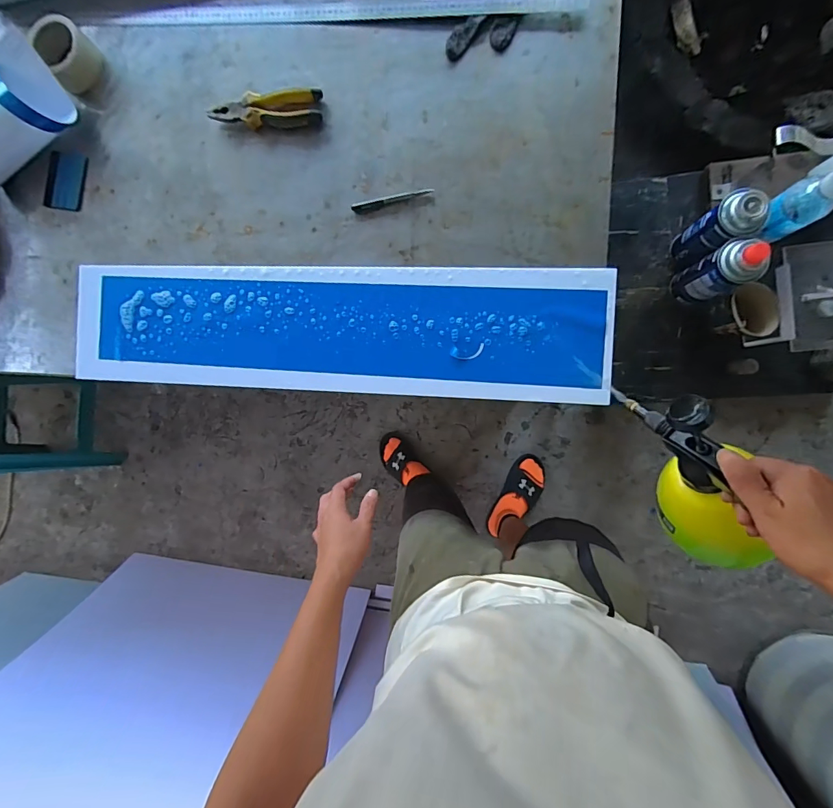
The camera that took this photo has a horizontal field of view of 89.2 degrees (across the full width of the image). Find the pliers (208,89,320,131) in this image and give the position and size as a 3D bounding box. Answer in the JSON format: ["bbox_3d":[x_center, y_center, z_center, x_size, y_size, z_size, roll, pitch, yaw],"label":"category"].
[{"bbox_3d":[-0.245,-0.475,0.686,0.184,0.030,0.045,-1,90,8],"label":"pliers"}]

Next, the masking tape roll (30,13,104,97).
[{"bbox_3d":[-0.597,-0.600,0.722,0.085,0.063,0.085,0,90,8],"label":"masking tape roll"}]

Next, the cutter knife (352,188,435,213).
[{"bbox_3d":[-0.039,-0.323,0.664,0.128,0.009,0.014,-13,89,8],"label":"cutter knife"}]

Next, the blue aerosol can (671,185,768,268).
[{"bbox_3d":[0.471,-0.272,0.678,0.059,0.180,0.061,0,91,9],"label":"blue aerosol can"}]

